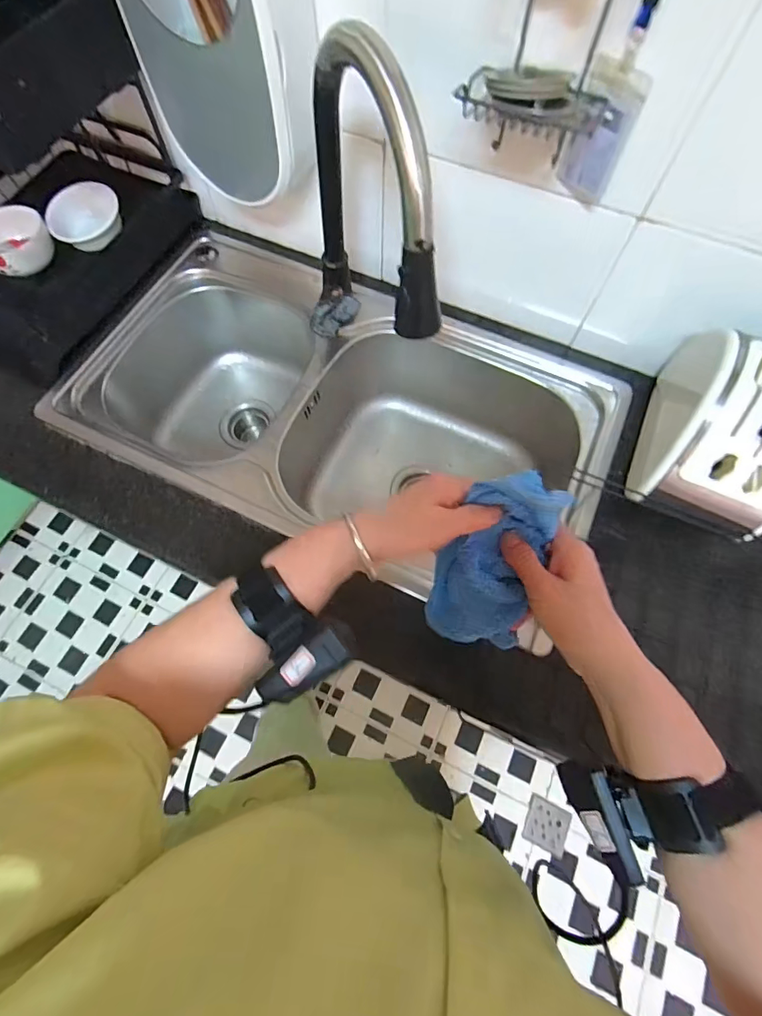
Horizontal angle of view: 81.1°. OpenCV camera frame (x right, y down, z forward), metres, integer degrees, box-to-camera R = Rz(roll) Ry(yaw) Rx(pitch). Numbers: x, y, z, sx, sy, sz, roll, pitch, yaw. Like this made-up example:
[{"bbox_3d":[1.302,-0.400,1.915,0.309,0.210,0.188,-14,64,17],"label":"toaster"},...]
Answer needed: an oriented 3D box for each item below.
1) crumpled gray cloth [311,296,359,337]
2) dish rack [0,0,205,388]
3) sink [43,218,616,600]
[{"bbox_3d":[-0.065,-0.276,0.638,0.043,0.089,0.027,32,62,-37],"label":"crumpled gray cloth"},{"bbox_3d":[-0.530,-0.478,0.615,0.293,0.319,0.421,22,69,7],"label":"dish rack"},{"bbox_3d":[-0.067,-0.130,0.756,0.790,0.215,0.427,24,69,8],"label":"sink"}]

